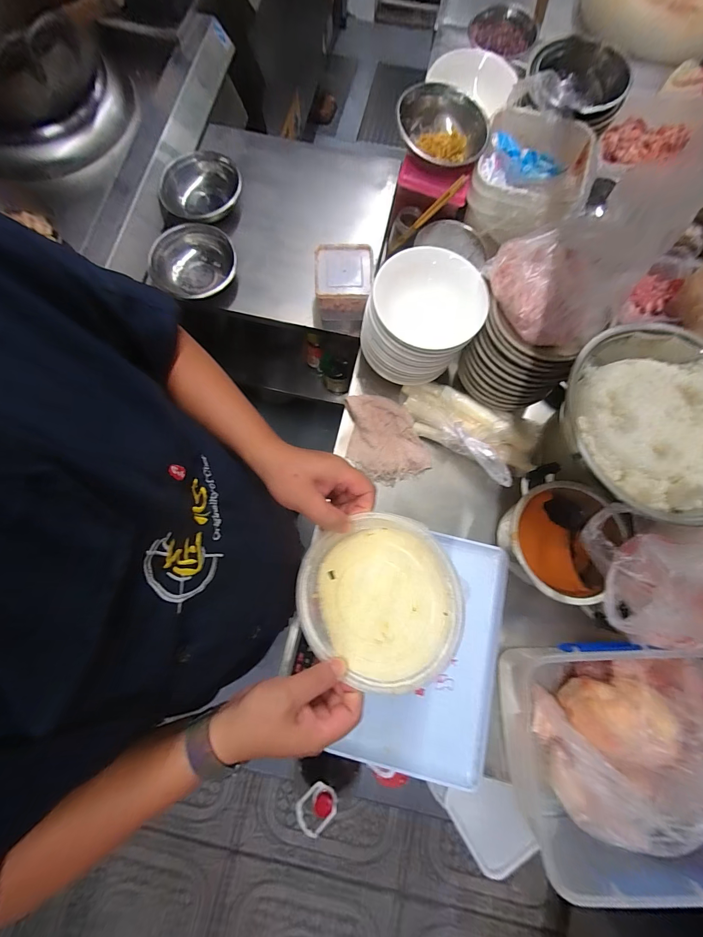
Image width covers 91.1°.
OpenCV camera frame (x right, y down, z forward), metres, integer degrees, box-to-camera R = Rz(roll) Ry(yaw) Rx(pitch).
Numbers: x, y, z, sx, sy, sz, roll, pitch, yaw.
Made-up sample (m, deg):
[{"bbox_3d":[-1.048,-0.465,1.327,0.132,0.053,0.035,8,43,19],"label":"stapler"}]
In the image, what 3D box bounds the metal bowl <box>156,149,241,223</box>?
[{"bbox_3d":[-0.336,-0.626,0.795,0.177,0.067,0.168,-11,79,-3],"label":"metal bowl"}]

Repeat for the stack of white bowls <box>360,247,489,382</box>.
[{"bbox_3d":[0.130,-0.282,0.656,0.192,0.137,0.201,22,79,4],"label":"stack of white bowls"}]

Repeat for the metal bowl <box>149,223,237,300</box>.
[{"bbox_3d":[-0.328,-0.430,0.744,0.161,0.067,0.172,0,78,-1],"label":"metal bowl"}]

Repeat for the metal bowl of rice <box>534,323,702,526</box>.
[{"bbox_3d":[0.483,-0.066,0.591,0.282,0.154,0.295,0,78,-1],"label":"metal bowl of rice"}]

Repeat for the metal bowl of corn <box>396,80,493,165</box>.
[{"bbox_3d":[0.175,-0.655,0.668,0.177,0.052,0.153,11,78,2],"label":"metal bowl of corn"}]

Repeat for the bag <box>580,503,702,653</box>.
[{"bbox_3d":[0.507,0.178,0.505,0.323,0.093,0.183,13,78,2],"label":"bag"}]

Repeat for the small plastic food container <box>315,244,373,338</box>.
[{"bbox_3d":[-0.017,-0.378,0.730,0.116,0.100,0.135,4,78,0],"label":"small plastic food container"}]

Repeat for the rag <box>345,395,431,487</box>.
[{"bbox_3d":[0.064,-0.065,0.727,0.141,0.035,0.208,-32,80,-7],"label":"rag"}]

